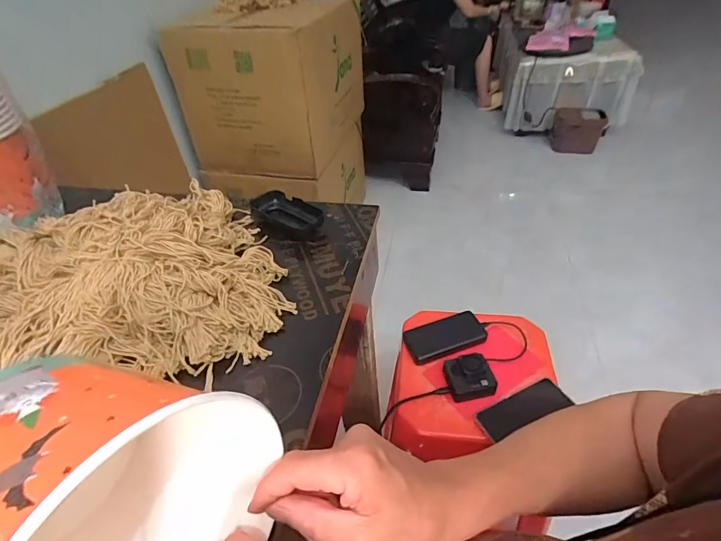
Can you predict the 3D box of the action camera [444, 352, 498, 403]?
[{"bbox_3d":[0.194,0.187,0.715,0.080,0.032,0.073,-6,41,-2],"label":"action camera"}]

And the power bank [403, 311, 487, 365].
[{"bbox_3d":[0.168,0.132,0.800,0.153,0.020,0.075,-16,42,-13],"label":"power bank"}]

